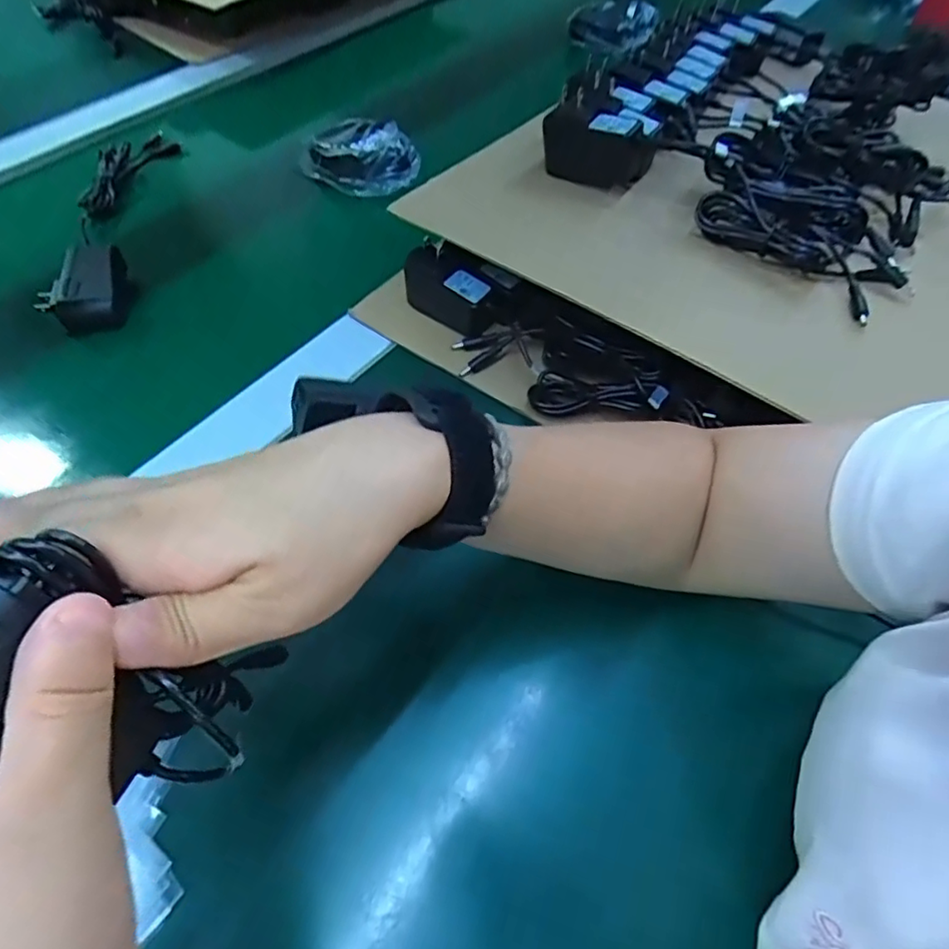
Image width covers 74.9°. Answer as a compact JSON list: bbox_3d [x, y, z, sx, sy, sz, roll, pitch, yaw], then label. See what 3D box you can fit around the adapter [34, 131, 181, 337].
[{"bbox_3d":[-0.329,-0.239,0.565,0.066,0.039,0.285,-4,55,-4],"label":"adapter"}]

